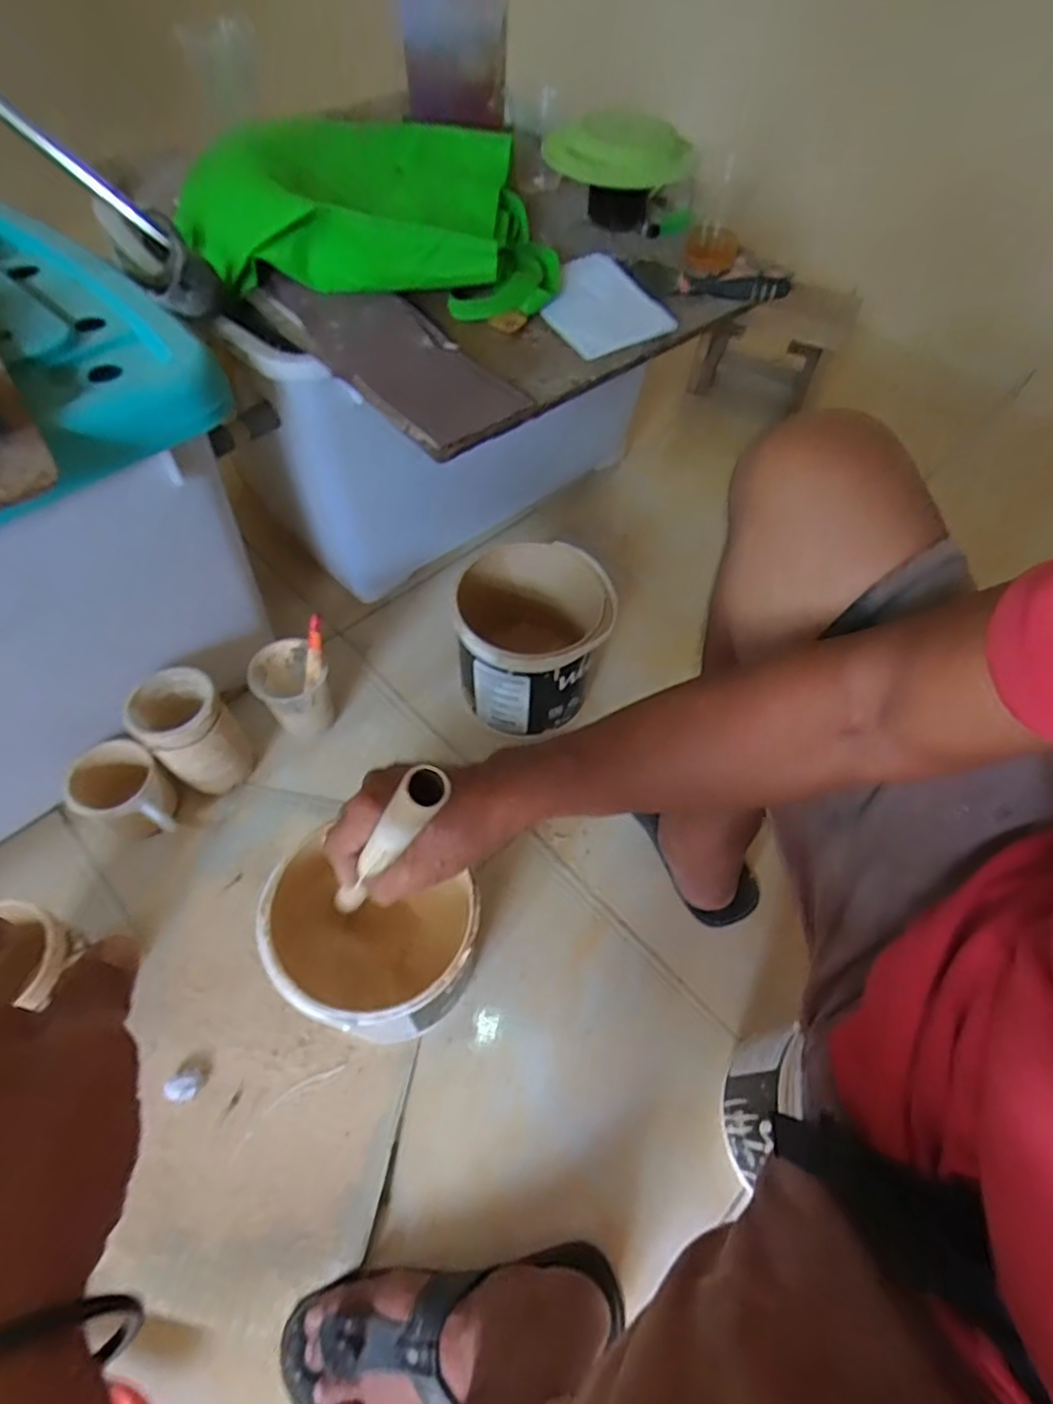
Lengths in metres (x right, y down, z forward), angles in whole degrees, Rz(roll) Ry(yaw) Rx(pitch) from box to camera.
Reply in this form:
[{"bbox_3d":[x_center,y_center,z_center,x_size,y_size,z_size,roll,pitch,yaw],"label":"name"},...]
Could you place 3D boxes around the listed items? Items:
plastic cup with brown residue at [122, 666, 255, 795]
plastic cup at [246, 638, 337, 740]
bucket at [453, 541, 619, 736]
[{"bbox_3d":[-0.381,0.042,0.770,0.087,0.146,0.088,2,58,-3],"label":"plastic cup with brown residue"},{"bbox_3d":[-0.286,-0.011,0.824,0.074,0.104,0.087,-34,65,-22],"label":"plastic cup"},{"bbox_3d":[0.005,-0.080,0.829,0.174,0.177,0.170,2,58,-3],"label":"bucket"}]

